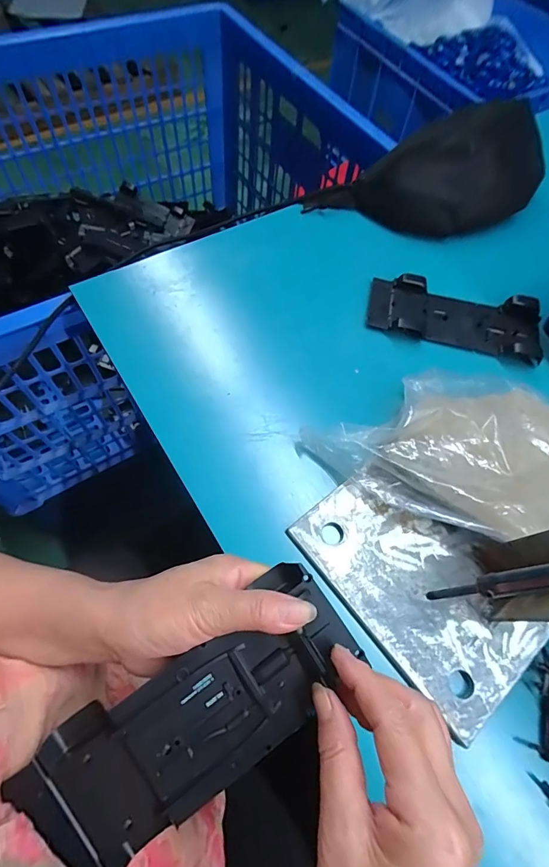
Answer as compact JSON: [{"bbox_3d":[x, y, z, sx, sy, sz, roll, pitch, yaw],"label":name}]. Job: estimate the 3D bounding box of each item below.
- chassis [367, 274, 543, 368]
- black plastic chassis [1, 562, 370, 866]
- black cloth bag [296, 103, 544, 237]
[{"bbox_3d":[0.202,-0.131,0.450,0.190,0.024,0.076,13,65,2],"label":"chassis"},{"bbox_3d":[-0.042,0.155,0.221,0.183,0.028,0.074,-32,72,-9],"label":"black plastic chassis"},{"bbox_3d":[0.205,-0.315,0.499,0.312,0.104,0.102,-13,67,-10],"label":"black cloth bag"}]

